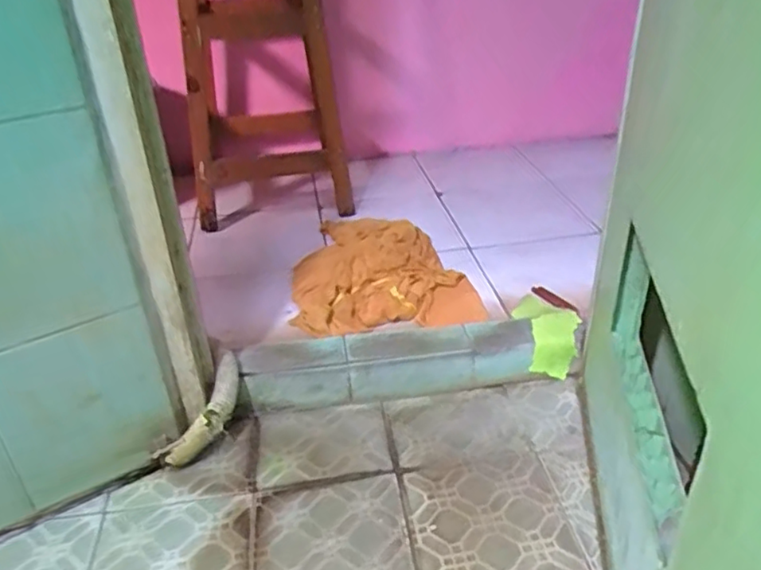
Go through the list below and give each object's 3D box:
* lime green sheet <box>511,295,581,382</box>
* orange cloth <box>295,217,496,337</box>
[{"bbox_3d":[0.290,0.080,1.105,0.101,0.059,0.181,0,32,4],"label":"lime green sheet"},{"bbox_3d":[-0.001,-0.021,1.264,0.336,0.072,0.417,-5,32,-4],"label":"orange cloth"}]

